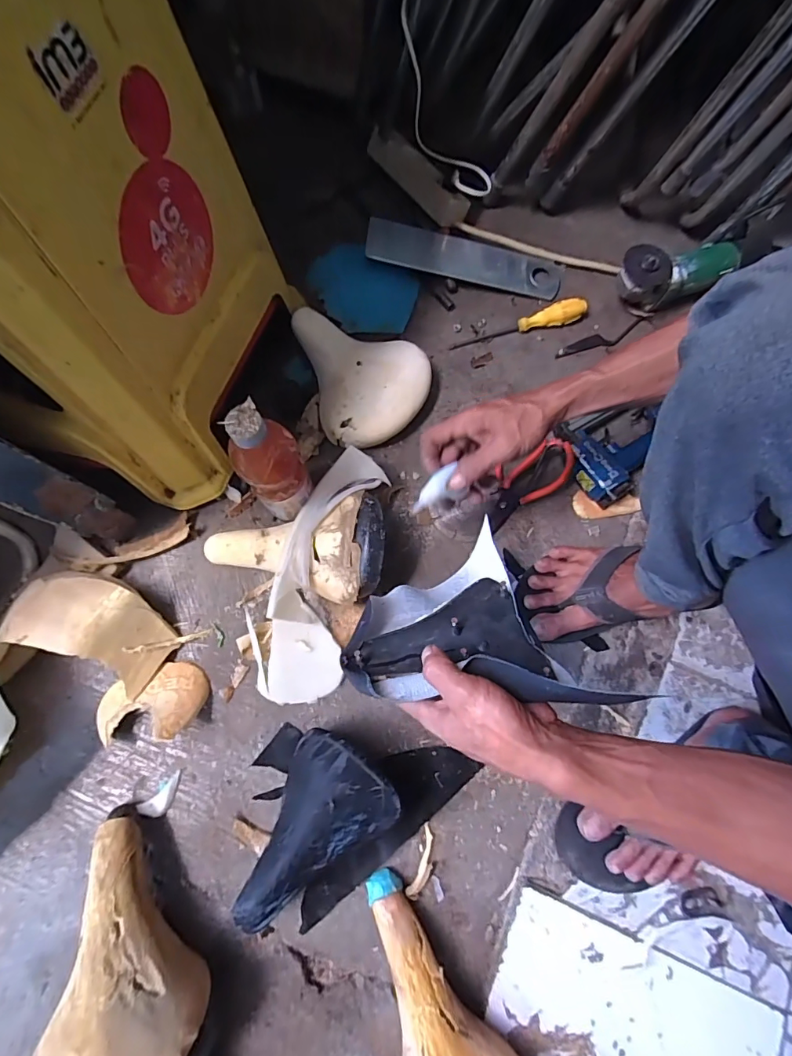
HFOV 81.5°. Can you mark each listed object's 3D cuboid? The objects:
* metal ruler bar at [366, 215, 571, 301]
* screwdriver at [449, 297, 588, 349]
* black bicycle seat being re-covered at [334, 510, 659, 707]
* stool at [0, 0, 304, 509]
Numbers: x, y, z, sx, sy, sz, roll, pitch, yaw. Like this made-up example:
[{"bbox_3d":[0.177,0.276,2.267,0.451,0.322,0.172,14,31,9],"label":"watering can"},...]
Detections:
[{"bbox_3d":[0.112,-0.421,0.717,0.310,0.008,0.078,8,80,-9],"label":"metal ruler bar"},{"bbox_3d":[0.190,-0.309,0.699,0.218,0.026,0.026,-18,74,-7],"label":"screwdriver"},{"bbox_3d":[0.044,0.078,0.436,0.196,0.185,0.080,-3,117,-8],"label":"black bicycle seat being re-covered"},{"bbox_3d":[-0.298,-0.265,0.418,0.265,0.455,0.307,19,73,3],"label":"stool"}]

